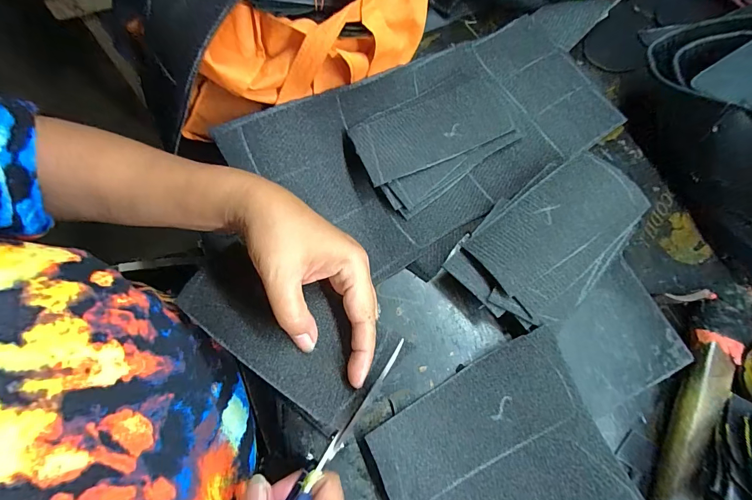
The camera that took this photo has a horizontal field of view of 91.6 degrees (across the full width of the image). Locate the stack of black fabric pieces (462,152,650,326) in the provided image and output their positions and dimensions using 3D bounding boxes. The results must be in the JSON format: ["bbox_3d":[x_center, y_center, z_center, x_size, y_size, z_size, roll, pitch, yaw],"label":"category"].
[{"bbox_3d":[0.176,-0.018,0.365,0.190,0.036,0.122,-42,75,-12],"label":"stack of black fabric pieces"}]

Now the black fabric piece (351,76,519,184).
[{"bbox_3d":[0.060,-0.135,0.398,0.182,0.011,0.085,-26,78,-16],"label":"black fabric piece"}]

